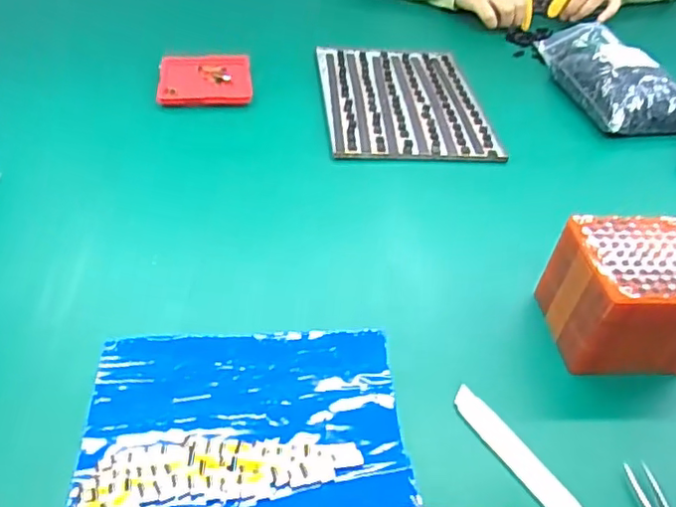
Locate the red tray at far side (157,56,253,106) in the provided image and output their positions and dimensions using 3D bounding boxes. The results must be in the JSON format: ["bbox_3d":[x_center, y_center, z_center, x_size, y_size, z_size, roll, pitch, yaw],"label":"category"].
[{"bbox_3d":[-0.150,-0.198,0.692,0.101,0.010,0.099,-3,44,-9],"label":"red tray at far side"}]

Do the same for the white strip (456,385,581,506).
[{"bbox_3d":[0.109,0.126,0.380,0.020,0.008,0.102,-22,50,-27],"label":"white strip"}]

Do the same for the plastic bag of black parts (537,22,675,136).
[{"bbox_3d":[0.327,-0.211,0.728,0.112,0.061,0.195,-7,45,-14],"label":"plastic bag of black parts"}]

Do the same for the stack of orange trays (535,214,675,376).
[{"bbox_3d":[0.206,0.032,0.438,0.094,0.083,0.087,0,43,-6],"label":"stack of orange trays"}]

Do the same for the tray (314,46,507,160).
[{"bbox_3d":[0.072,-0.179,0.702,0.174,0.006,0.240,-1,43,-7],"label":"tray"}]

